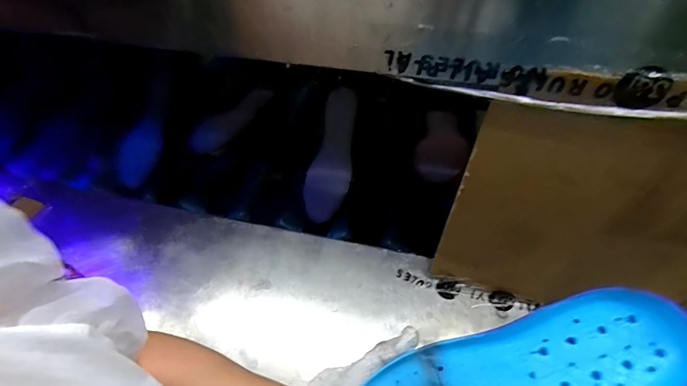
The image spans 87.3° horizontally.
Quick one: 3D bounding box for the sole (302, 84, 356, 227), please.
[{"bbox_3d":[-0.020,-0.084,0.748,0.083,0.029,0.294,8,73,7],"label":"sole"}]

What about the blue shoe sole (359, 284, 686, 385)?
[{"bbox_3d":[0.113,0.151,0.270,0.274,0.036,0.092,-24,55,4],"label":"blue shoe sole"}]

